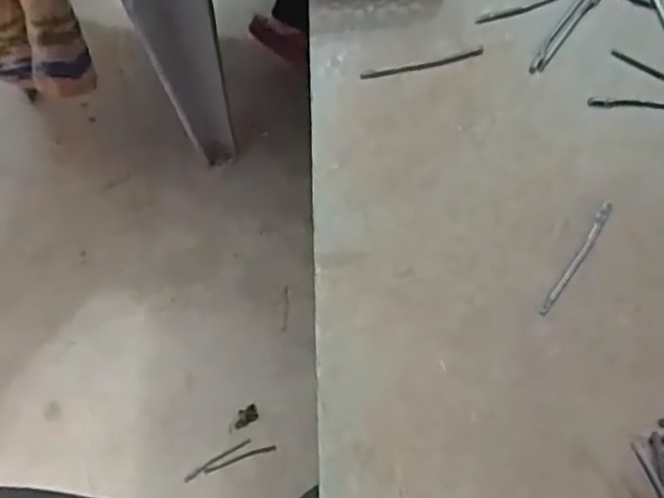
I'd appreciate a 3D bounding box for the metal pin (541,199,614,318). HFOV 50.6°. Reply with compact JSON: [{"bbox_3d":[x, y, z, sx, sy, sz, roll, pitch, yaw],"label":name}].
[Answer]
[{"bbox_3d":[0.167,0.006,0.473,0.010,0.004,0.098,31,70,15],"label":"metal pin"}]

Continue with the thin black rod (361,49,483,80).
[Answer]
[{"bbox_3d":[0.071,-0.143,0.549,0.097,0.004,0.007,-11,66,-3],"label":"thin black rod"}]

